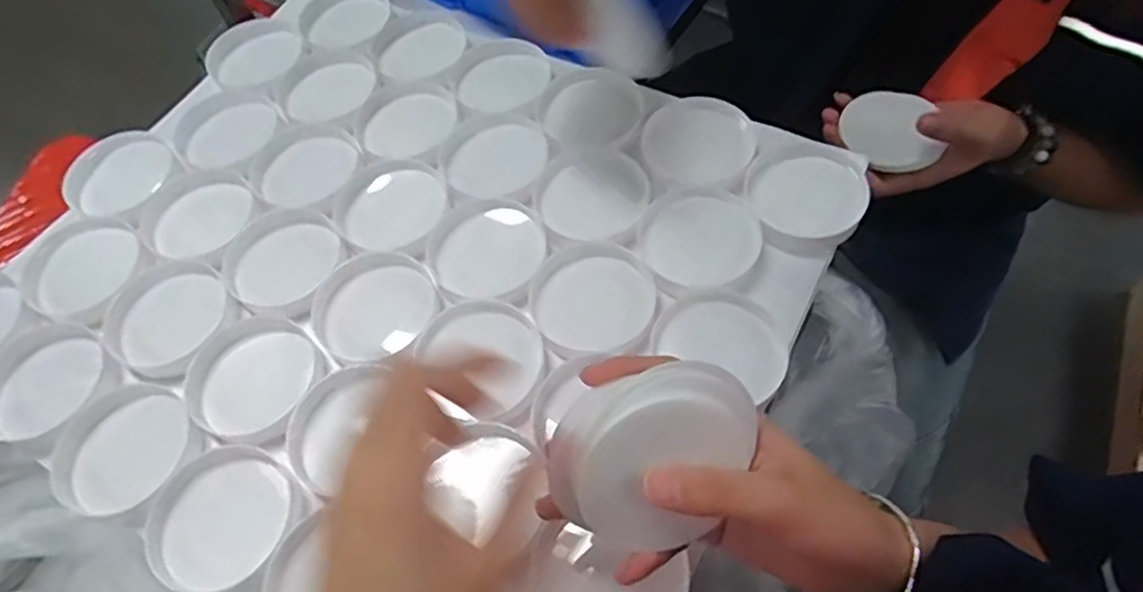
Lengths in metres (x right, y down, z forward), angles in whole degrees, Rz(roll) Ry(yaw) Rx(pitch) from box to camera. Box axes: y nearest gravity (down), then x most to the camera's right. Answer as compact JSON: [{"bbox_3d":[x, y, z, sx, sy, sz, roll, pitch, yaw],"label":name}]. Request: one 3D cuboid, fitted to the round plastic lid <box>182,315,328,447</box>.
[{"bbox_3d":[-0.199,0.050,0.417,0.077,0.009,0.077,-2,60,3],"label":"round plastic lid"}]

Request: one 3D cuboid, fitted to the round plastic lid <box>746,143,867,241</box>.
[{"bbox_3d":[0.156,-0.074,0.444,0.075,0.009,0.078,-2,60,3],"label":"round plastic lid"}]

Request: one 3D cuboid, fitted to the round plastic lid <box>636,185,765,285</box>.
[{"bbox_3d":[0.083,-0.040,0.432,0.075,0.009,0.069,-2,60,3],"label":"round plastic lid"}]

